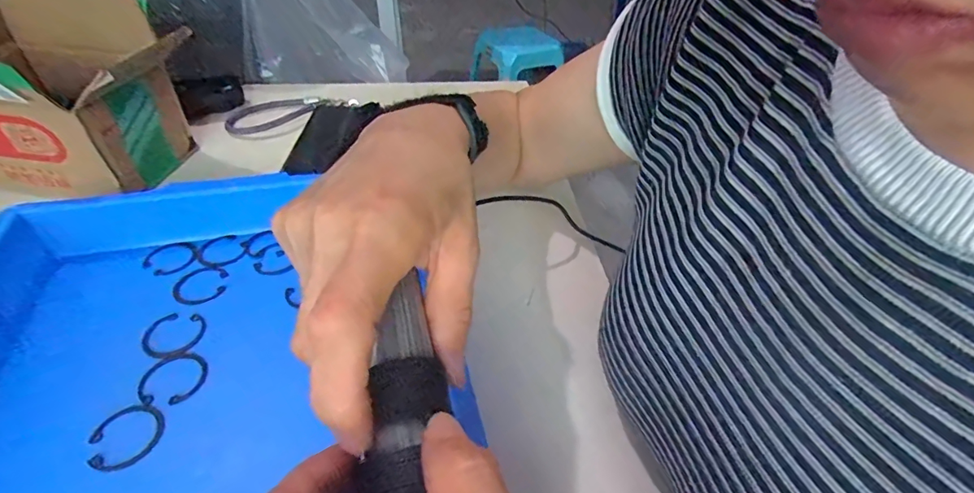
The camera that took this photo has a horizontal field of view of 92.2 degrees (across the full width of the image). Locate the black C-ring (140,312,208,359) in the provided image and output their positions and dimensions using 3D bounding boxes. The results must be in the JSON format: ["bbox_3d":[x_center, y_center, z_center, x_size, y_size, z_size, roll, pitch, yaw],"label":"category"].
[{"bbox_3d":[-0.205,0.057,0.307,0.038,0.005,0.036,2,40,-2],"label":"black C-ring"}]

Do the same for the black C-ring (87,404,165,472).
[{"bbox_3d":[-0.199,0.105,0.259,0.035,0.006,0.034,-16,44,-22],"label":"black C-ring"}]

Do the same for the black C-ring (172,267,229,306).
[{"bbox_3d":[-0.208,0.027,0.340,0.037,0.004,0.042,-24,47,-29],"label":"black C-ring"}]

